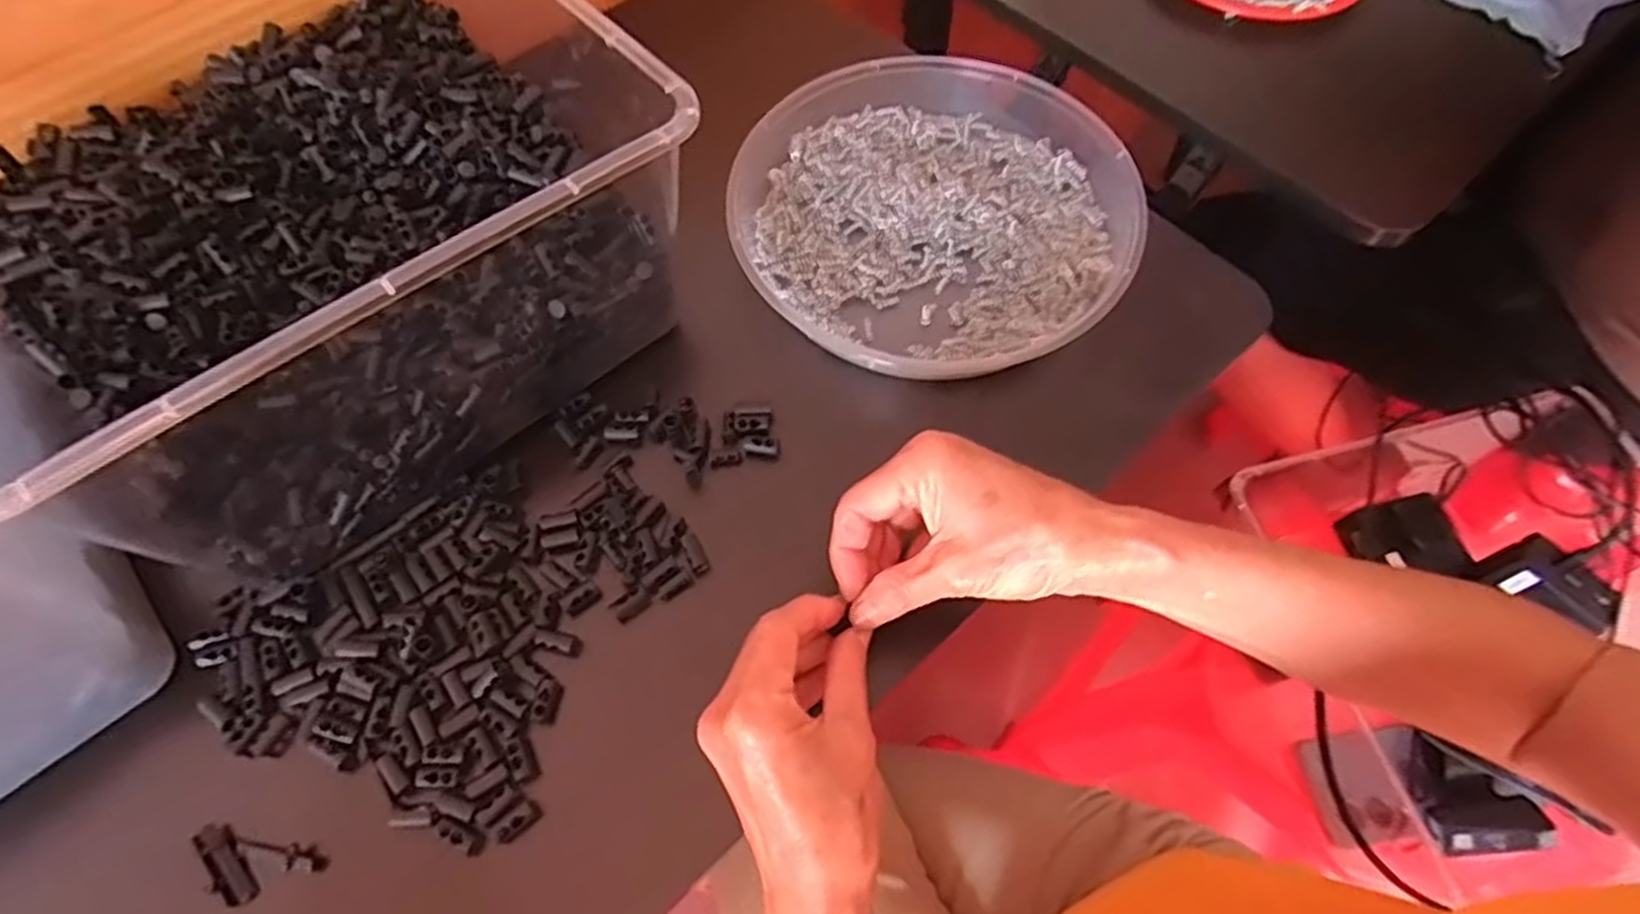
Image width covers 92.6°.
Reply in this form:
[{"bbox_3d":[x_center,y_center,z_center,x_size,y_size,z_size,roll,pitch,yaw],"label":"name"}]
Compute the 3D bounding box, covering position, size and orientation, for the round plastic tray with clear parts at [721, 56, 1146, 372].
[{"bbox_3d":[0.065,-0.151,0.463,0.226,0.030,0.213,0,63,0],"label":"round plastic tray with clear parts"}]

